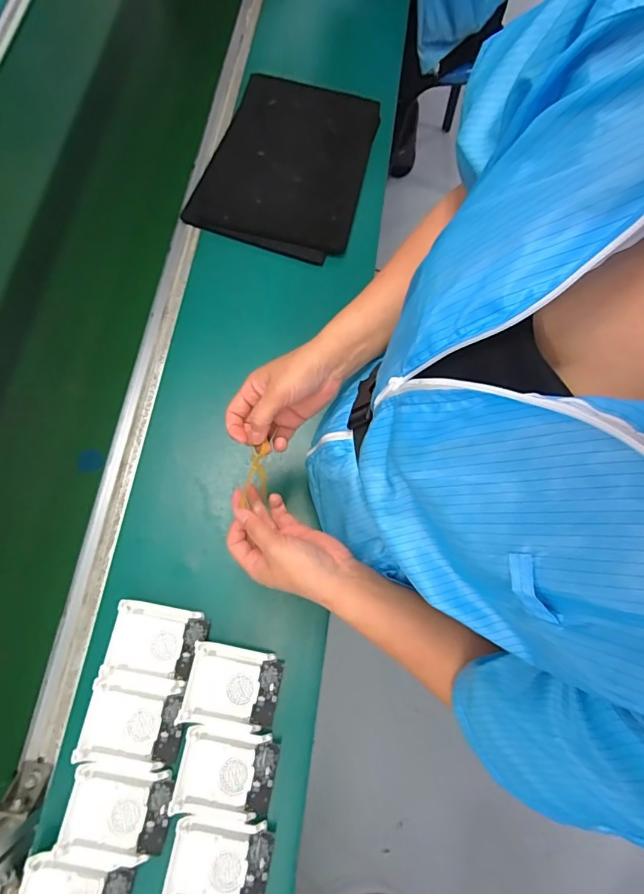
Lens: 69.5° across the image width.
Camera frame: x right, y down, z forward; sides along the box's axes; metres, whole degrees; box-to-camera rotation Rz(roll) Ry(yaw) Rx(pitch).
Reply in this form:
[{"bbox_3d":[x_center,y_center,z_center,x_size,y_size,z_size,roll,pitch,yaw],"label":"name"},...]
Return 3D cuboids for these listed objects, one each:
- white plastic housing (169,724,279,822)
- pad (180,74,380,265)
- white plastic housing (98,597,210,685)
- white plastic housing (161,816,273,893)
[{"bbox_3d":[-0.112,0.385,0.548,0.107,0.020,0.087,11,73,1],"label":"white plastic housing"},{"bbox_3d":[-0.053,-0.516,0.826,0.267,0.027,0.380,17,73,4],"label":"pad"},{"bbox_3d":[-0.206,0.244,0.579,0.105,0.027,0.086,10,73,0],"label":"white plastic housing"},{"bbox_3d":[-0.115,0.471,0.520,0.111,0.038,0.095,12,73,1],"label":"white plastic housing"}]

